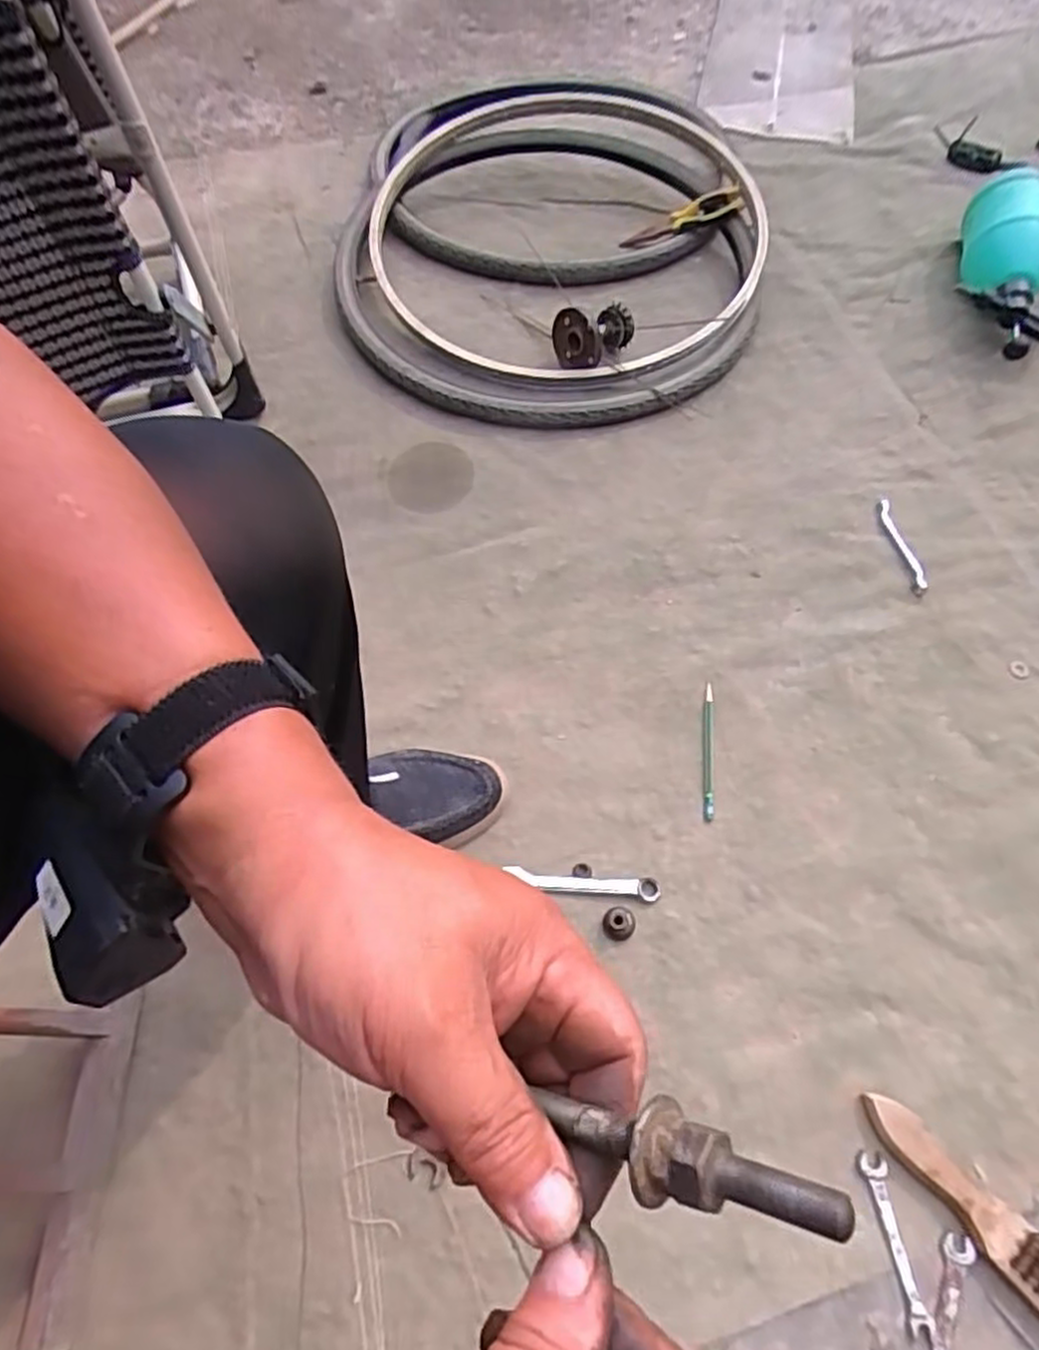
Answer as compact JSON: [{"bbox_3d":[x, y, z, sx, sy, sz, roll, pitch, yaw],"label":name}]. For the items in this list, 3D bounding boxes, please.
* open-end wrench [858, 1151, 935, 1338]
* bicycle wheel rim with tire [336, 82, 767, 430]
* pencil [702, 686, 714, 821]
[{"bbox_3d":[0.292,0.438,0.576,0.020,0.004,0.115,-7,62,-2],"label":"open-end wrench"},{"bbox_3d":[0.043,-0.715,1.158,0.644,0.140,0.784,4,61,3],"label":"bicycle wheel rim with tire"},{"bbox_3d":[0.197,0.078,0.777,0.012,0.004,0.151,6,62,5],"label":"pencil"}]

